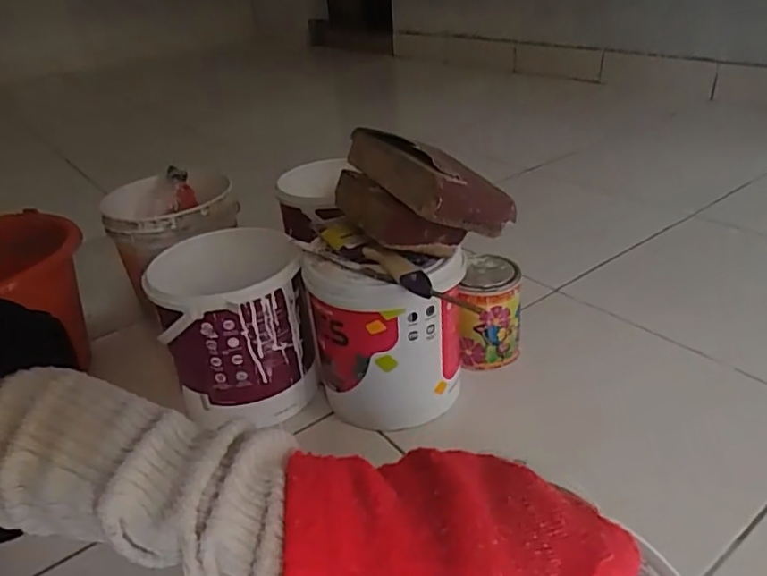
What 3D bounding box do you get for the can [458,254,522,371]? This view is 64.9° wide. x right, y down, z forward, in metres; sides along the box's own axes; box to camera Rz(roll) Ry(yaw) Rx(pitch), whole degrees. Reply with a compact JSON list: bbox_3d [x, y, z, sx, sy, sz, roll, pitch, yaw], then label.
[{"bbox_3d":[0.140,0.037,0.781,0.069,0.132,0.078,5,31,18],"label":"can"}]

